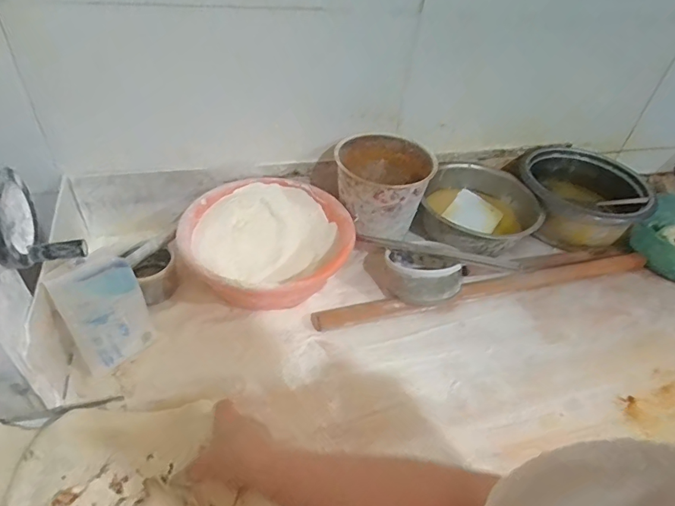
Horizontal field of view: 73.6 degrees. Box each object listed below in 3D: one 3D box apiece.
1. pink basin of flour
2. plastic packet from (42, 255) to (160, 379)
[{"bbox_3d":[-0.120,-0.017,0.752,0.250,0.088,0.253,4,44,-4],"label":"pink basin of flour"},{"bbox_3d":[-0.316,0.080,0.621,0.011,0.142,0.102,-7,21,45],"label":"plastic packet"}]

